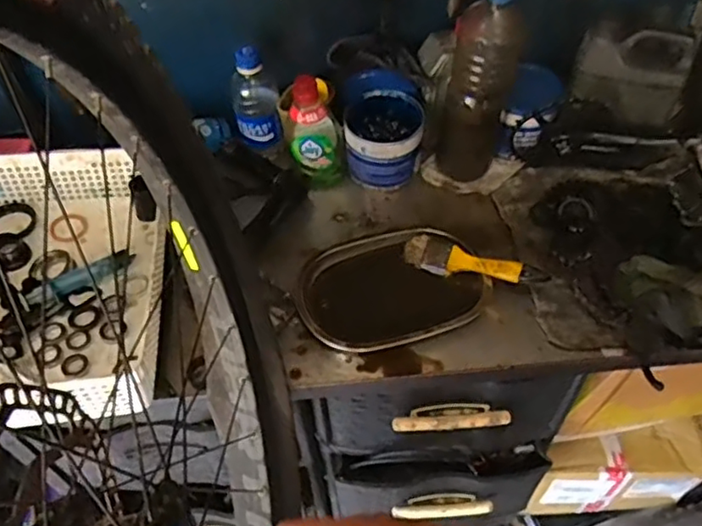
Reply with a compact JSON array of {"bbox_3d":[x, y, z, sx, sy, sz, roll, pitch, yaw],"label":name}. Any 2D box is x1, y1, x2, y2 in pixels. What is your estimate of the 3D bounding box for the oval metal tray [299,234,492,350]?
[{"bbox_3d":[0.048,0.034,0.730,0.215,0.044,0.144,-18,53,-11],"label":"oval metal tray"}]

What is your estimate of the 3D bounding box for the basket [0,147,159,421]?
[{"bbox_3d":[-0.334,0.015,0.691,0.240,0.084,0.325,-7,52,-2],"label":"basket"}]

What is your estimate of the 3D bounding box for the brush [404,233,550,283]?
[{"bbox_3d":[0.141,0.003,0.736,0.164,0.015,0.042,17,83,26],"label":"brush"}]

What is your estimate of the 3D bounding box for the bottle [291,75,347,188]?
[{"bbox_3d":[-0.046,-0.170,0.821,0.068,0.171,0.058,-7,52,-3],"label":"bottle"}]

